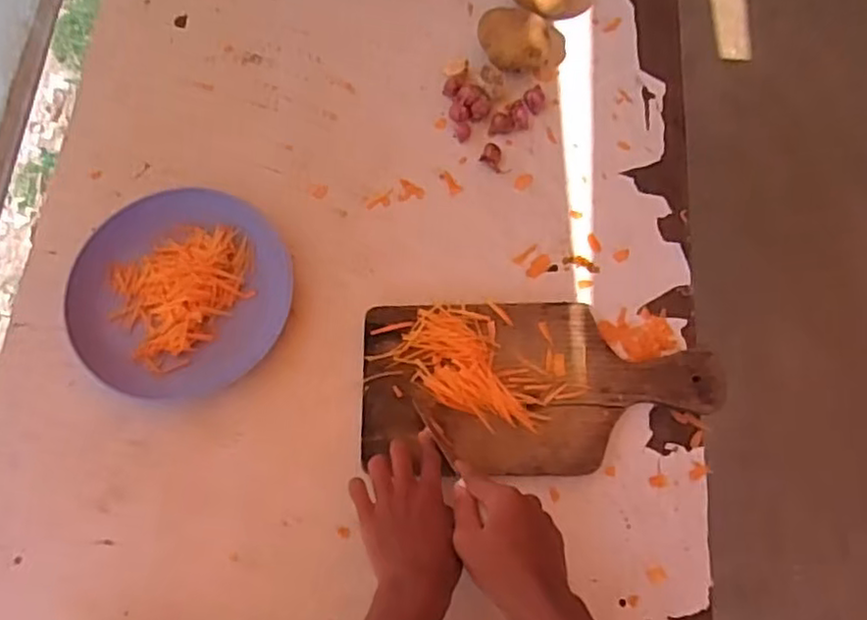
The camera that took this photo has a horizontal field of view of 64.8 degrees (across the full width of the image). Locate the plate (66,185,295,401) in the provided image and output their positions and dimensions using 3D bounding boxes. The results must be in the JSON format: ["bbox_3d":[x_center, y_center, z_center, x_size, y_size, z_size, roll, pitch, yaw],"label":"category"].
[{"bbox_3d":[-0.254,-0.020,0.695,0.210,0.043,0.209,-1,70,2],"label":"plate"}]

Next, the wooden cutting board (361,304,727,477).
[{"bbox_3d":[0.102,0.074,0.662,0.336,0.018,0.162,-1,70,1],"label":"wooden cutting board"}]

